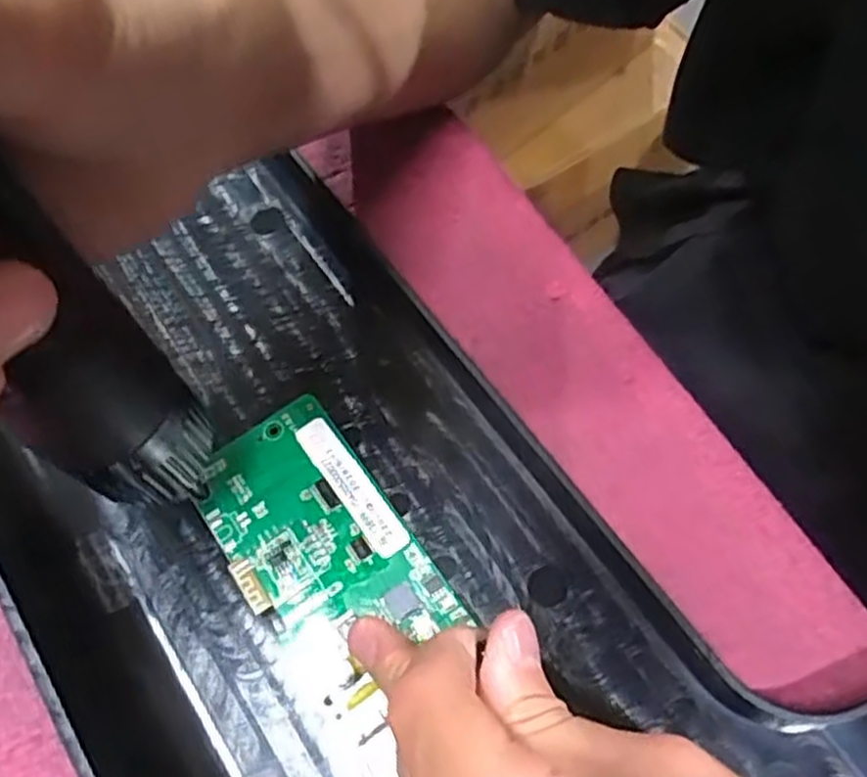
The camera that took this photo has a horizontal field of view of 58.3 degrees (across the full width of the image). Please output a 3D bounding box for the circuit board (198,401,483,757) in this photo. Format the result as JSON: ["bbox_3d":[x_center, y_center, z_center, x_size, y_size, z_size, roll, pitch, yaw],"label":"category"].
[{"bbox_3d":[-0.032,0.048,0.227,0.048,0.008,0.093,-31,69,-15],"label":"circuit board"}]

